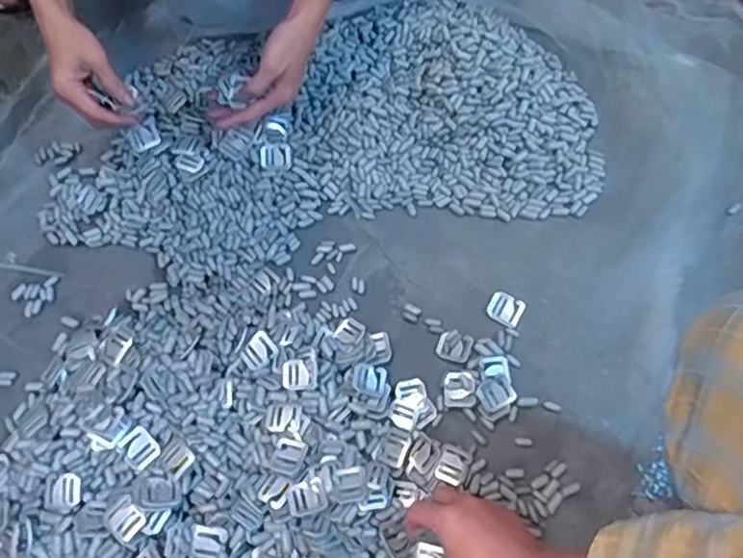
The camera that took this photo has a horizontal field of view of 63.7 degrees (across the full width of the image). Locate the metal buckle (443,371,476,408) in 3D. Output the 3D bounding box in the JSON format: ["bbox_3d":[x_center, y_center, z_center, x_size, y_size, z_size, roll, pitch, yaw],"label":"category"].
[{"bbox_3d":[0.089,0.111,0.605,0.031,0.006,0.036,-1,65,2],"label":"metal buckle"}]

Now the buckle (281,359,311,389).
[{"bbox_3d":[-0.076,0.097,0.609,0.028,0.010,0.029,4,66,4],"label":"buckle"}]

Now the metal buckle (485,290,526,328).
[{"bbox_3d":[0.143,0.031,0.638,0.037,0.004,0.032,28,70,14],"label":"metal buckle"}]

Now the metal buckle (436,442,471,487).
[{"bbox_3d":[0.079,0.178,0.574,0.027,0.008,0.035,18,67,11],"label":"metal buckle"}]

